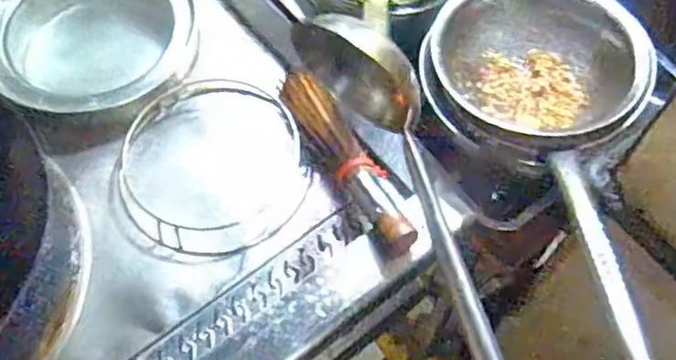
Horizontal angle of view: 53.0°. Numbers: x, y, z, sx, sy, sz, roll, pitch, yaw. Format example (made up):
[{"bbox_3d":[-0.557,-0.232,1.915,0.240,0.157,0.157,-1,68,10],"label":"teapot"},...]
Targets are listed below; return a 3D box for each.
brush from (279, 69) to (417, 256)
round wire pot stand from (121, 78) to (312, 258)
[{"bbox_3d":[0.012,-0.032,0.837,0.058,0.054,0.288,-27,64,-13],"label":"brush"},{"bbox_3d":[-0.163,-0.022,0.883,0.220,0.032,0.241,-1,61,1],"label":"round wire pot stand"}]

